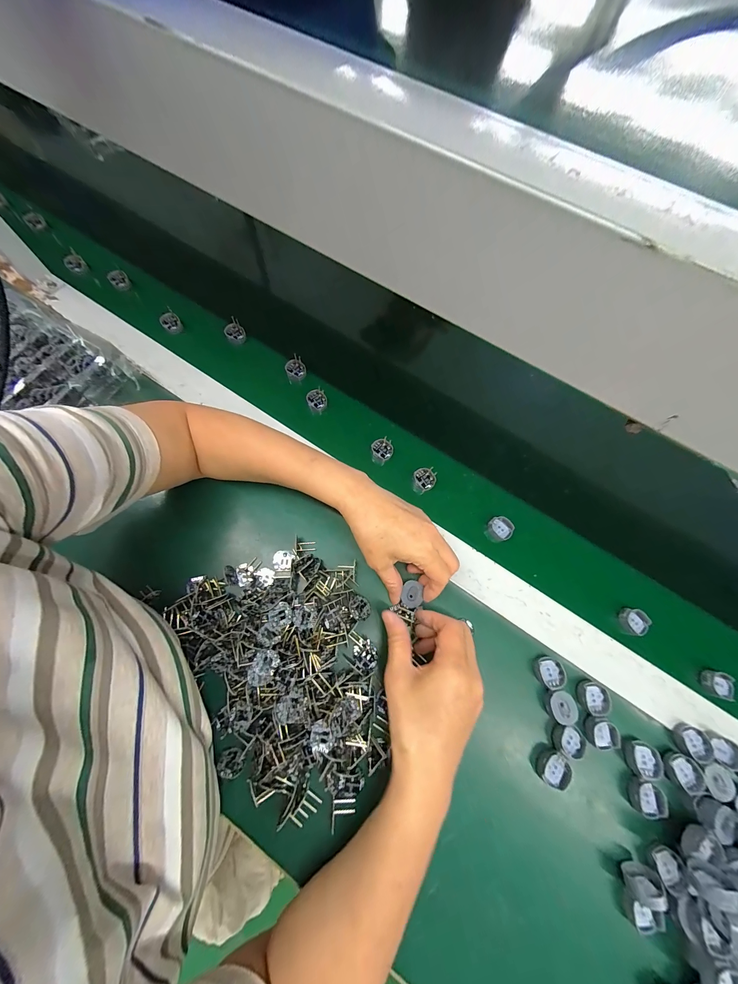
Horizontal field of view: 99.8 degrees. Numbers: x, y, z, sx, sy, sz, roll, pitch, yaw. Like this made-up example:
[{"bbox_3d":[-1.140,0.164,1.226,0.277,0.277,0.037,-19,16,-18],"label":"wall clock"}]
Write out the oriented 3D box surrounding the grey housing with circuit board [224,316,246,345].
[{"bbox_3d":[-0.203,-0.241,0.467,0.027,0.028,0.026,-17,70,-9],"label":"grey housing with circuit board"}]

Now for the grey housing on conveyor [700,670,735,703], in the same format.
[{"bbox_3d":[0.381,0.211,0.340,0.030,0.010,0.028,8,68,1],"label":"grey housing on conveyor"}]

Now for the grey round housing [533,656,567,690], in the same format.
[{"bbox_3d":[0.191,0.191,0.330,0.028,0.016,0.028,1,68,-2],"label":"grey round housing"}]

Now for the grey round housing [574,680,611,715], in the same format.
[{"bbox_3d":[0.233,0.212,0.322,0.027,0.012,0.029,1,68,-2],"label":"grey round housing"}]

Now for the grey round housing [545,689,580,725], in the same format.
[{"bbox_3d":[0.195,0.218,0.316,0.024,0.022,0.029,18,69,5],"label":"grey round housing"}]

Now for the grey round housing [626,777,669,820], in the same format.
[{"bbox_3d":[0.263,0.291,0.295,0.028,0.014,0.028,1,68,-2],"label":"grey round housing"}]

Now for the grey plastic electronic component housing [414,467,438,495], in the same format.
[{"bbox_3d":[0.074,-0.016,0.403,0.028,0.012,0.030,-19,86,11],"label":"grey plastic electronic component housing"}]

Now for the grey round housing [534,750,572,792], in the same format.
[{"bbox_3d":[0.178,0.268,0.300,0.029,0.012,0.028,1,68,-2],"label":"grey round housing"}]

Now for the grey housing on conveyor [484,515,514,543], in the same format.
[{"bbox_3d":[0.164,0.047,0.392,0.031,0.018,0.029,1,68,-2],"label":"grey housing on conveyor"}]

